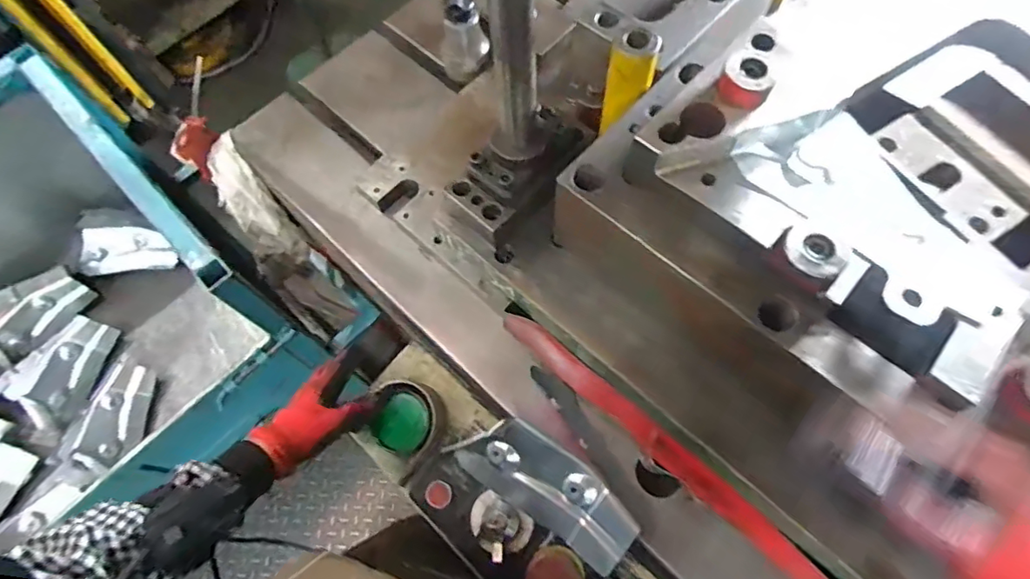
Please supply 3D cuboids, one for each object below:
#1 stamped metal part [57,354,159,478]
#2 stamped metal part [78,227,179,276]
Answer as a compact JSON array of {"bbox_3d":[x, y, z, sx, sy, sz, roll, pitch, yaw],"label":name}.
[{"bbox_3d":[-0.774,0.240,1.046,0.091,0.056,0.207,4,66,5],"label":"stamped metal part"},{"bbox_3d":[-0.826,-0.083,1.161,0.166,0.105,0.024,-6,31,-35],"label":"stamped metal part"}]

